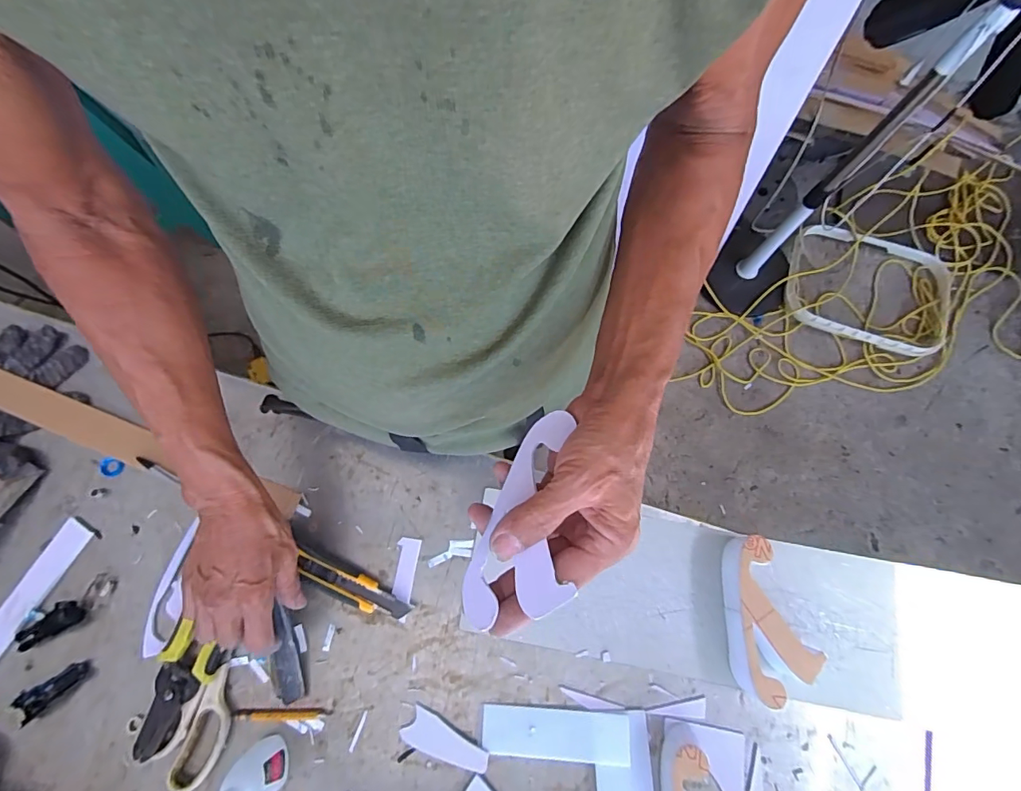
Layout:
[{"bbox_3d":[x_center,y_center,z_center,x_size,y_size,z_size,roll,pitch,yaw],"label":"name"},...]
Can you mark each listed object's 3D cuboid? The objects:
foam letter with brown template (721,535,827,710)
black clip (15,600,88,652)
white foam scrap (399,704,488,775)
[{"bbox_3d":[0.227,0.203,0.431,0.065,0.051,0.134,-15,74,-4],"label":"foam letter with brown template"},{"bbox_3d":[-0.452,0.223,0.455,0.064,0.012,0.027,-27,75,-7],"label":"black clip"},{"bbox_3d":[-0.059,0.317,0.426,0.080,0.005,0.031,24,75,7],"label":"white foam scrap"}]

